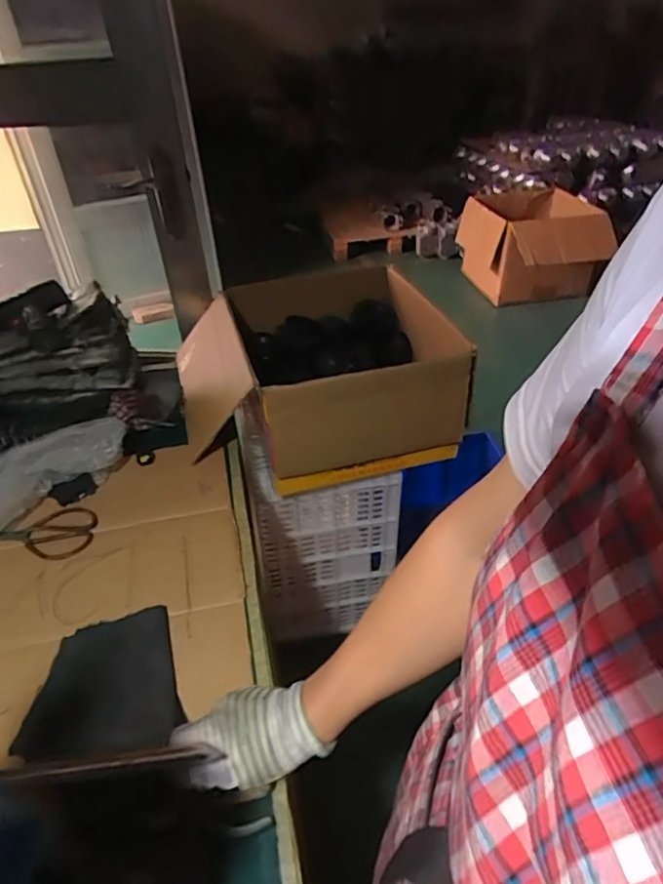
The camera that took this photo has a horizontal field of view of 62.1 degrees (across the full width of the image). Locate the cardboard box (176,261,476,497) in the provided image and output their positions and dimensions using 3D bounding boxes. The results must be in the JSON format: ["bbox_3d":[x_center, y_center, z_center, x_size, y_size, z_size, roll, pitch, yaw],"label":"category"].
[{"bbox_3d":[-0.034,-0.166,1.179,0.551,0.225,0.477,-7,44,-13],"label":"cardboard box"}]

